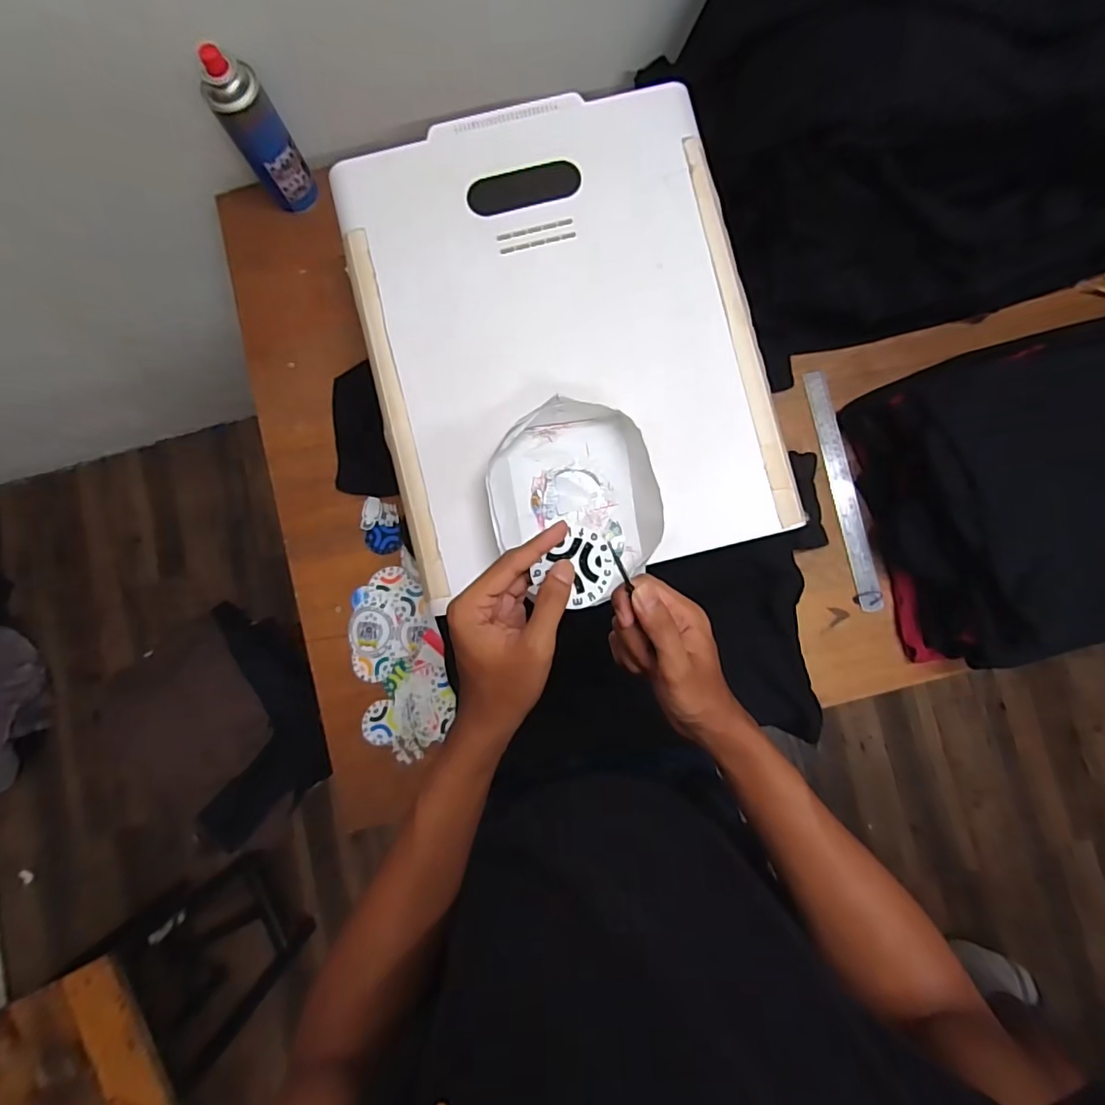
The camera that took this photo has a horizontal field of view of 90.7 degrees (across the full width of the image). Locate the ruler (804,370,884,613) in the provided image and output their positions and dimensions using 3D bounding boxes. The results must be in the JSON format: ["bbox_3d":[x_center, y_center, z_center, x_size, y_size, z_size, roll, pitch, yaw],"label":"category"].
[{"bbox_3d":[0.385,-0.083,0.723,0.028,0.008,0.322,-12,85,12],"label":"ruler"}]

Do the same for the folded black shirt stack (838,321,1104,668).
[{"bbox_3d":[0.677,-0.090,0.651,0.530,0.130,0.348,-14,84,-1],"label":"folded black shirt stack"}]

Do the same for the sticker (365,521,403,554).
[{"bbox_3d":[-0.225,-0.018,0.727,0.046,0.007,0.041,12,84,2],"label":"sticker"}]

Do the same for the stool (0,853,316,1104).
[{"bbox_3d":[-0.792,0.886,1.109,0.298,0.471,0.296,-28,86,-2],"label":"stool"}]

